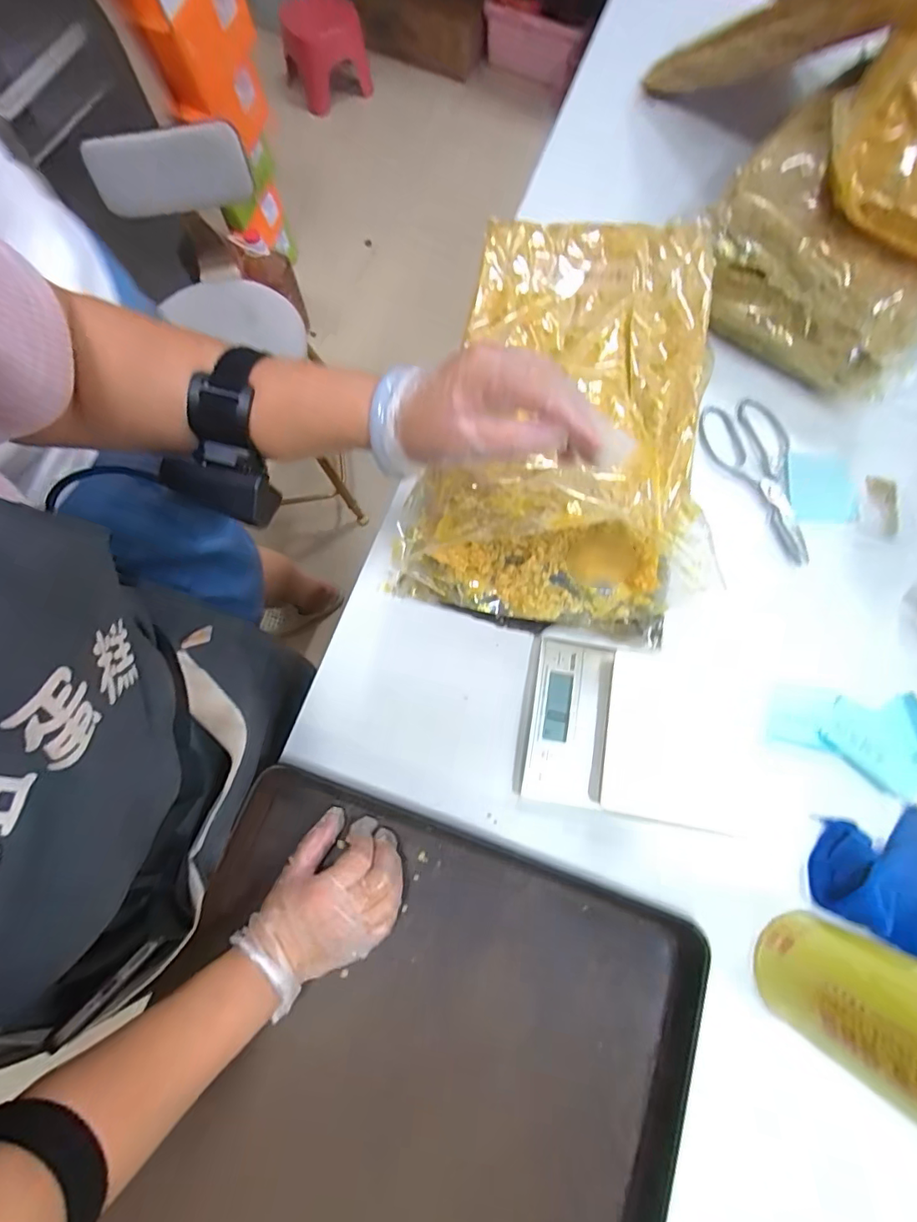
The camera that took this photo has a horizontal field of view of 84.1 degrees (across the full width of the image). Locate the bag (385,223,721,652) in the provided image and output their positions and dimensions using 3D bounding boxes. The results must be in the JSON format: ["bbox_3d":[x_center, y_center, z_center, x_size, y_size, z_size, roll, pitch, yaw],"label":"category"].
[{"bbox_3d":[0.110,-0.177,0.475,0.250,0.137,0.378,16,74,4],"label":"bag"}]

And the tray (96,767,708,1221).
[{"bbox_3d":[-0.085,0.475,0.367,0.406,0.047,0.608,21,75,5],"label":"tray"}]

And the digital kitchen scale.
[{"bbox_3d":[0.175,0.114,0.470,0.217,0.024,0.145,10,74,2],"label":"digital kitchen scale"}]

